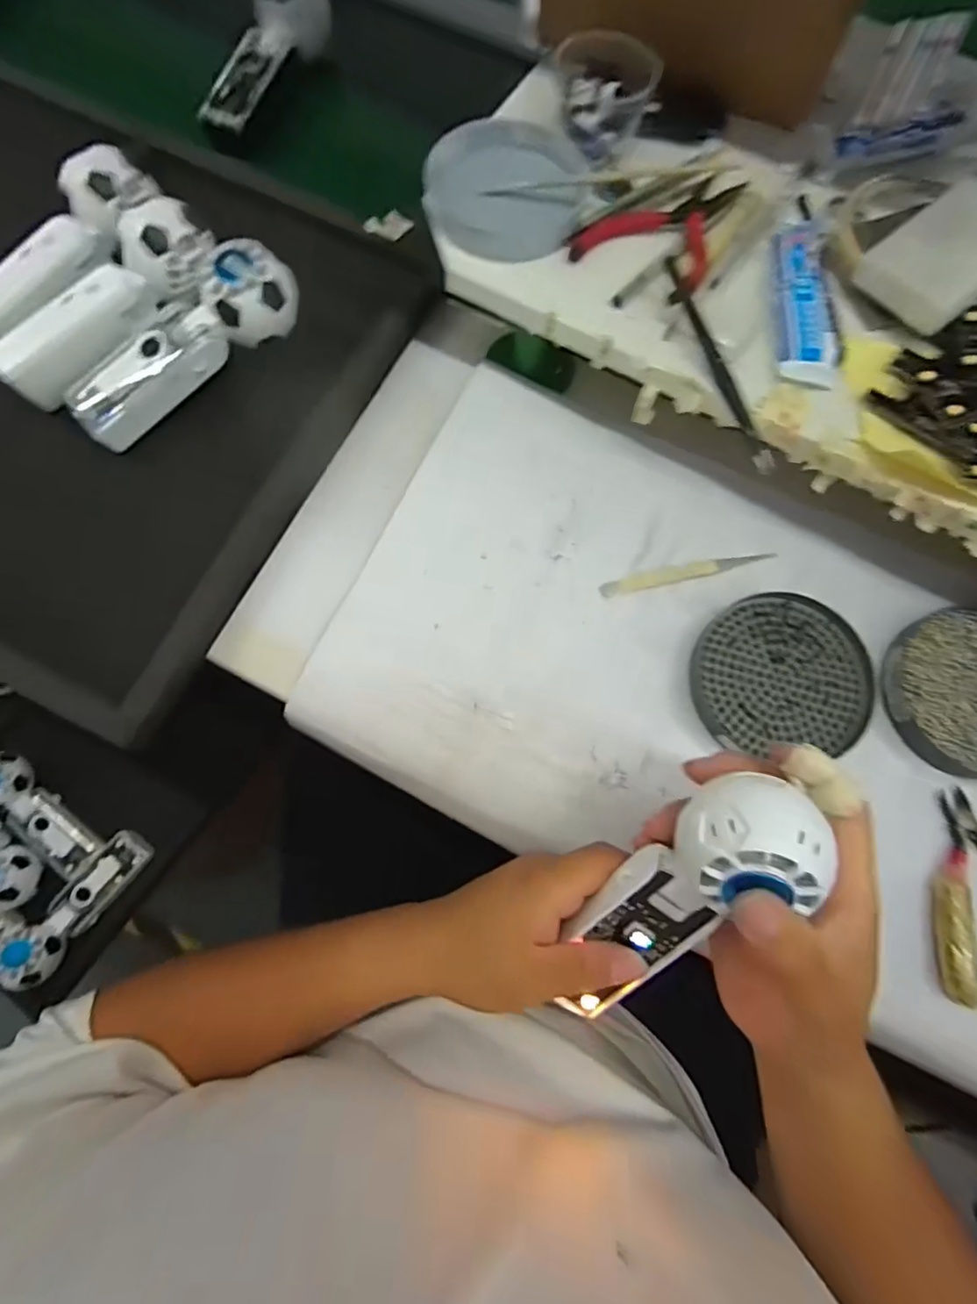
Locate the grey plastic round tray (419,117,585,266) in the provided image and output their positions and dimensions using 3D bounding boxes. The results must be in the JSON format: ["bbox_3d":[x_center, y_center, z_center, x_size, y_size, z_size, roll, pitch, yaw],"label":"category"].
[{"bbox_3d":[0.011,-0.303,0.375,0.101,0.014,0.106,0,75,-1],"label":"grey plastic round tray"}]

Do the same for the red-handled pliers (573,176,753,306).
[{"bbox_3d":[0.119,-0.273,0.365,0.080,0.016,0.117,39,78,8],"label":"red-handled pliers"}]

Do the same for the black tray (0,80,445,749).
[{"bbox_3d":[-0.371,-0.236,0.408,0.532,0.070,0.410,24,76,6],"label":"black tray"}]

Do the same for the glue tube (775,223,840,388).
[{"bbox_3d":[0.190,-0.209,0.346,0.034,0.014,0.106,3,75,-1],"label":"glue tube"}]

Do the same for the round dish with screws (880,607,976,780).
[{"bbox_3d":[0.324,0.026,0.382,0.112,0.011,0.109,9,75,1],"label":"round dish with screws"}]

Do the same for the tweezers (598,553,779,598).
[{"bbox_3d":[0.140,-0.057,0.406,0.126,0.004,0.013,-12,76,-5],"label":"tweezers"}]

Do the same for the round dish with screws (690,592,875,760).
[{"bbox_3d":[0.193,0.013,0.384,0.115,0.010,0.103,0,75,-2],"label":"round dish with screws"}]

